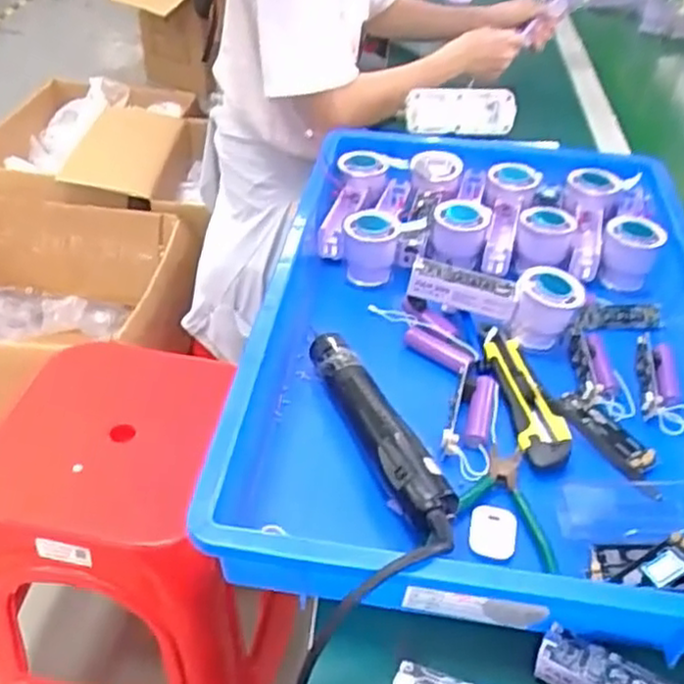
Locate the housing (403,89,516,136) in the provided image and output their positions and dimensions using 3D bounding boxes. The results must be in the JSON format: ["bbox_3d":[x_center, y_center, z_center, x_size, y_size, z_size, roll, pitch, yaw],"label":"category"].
[{"bbox_3d":[0.160,-0.307,0.969,0.145,0.058,0.035,2,42,-3],"label":"housing"}]

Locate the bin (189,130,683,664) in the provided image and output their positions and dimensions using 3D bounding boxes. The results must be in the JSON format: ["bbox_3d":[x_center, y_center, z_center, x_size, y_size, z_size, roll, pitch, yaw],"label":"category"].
[{"bbox_3d":[0.131,-0.009,0.624,0.371,0.084,0.543,9,42,5],"label":"bin"}]

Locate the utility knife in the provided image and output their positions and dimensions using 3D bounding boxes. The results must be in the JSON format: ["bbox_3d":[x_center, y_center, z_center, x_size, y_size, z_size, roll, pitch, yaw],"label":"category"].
[{"bbox_3d":[0.151,0.041,0.595,0.041,0.017,0.152,-1,42,-6],"label":"utility knife"}]

